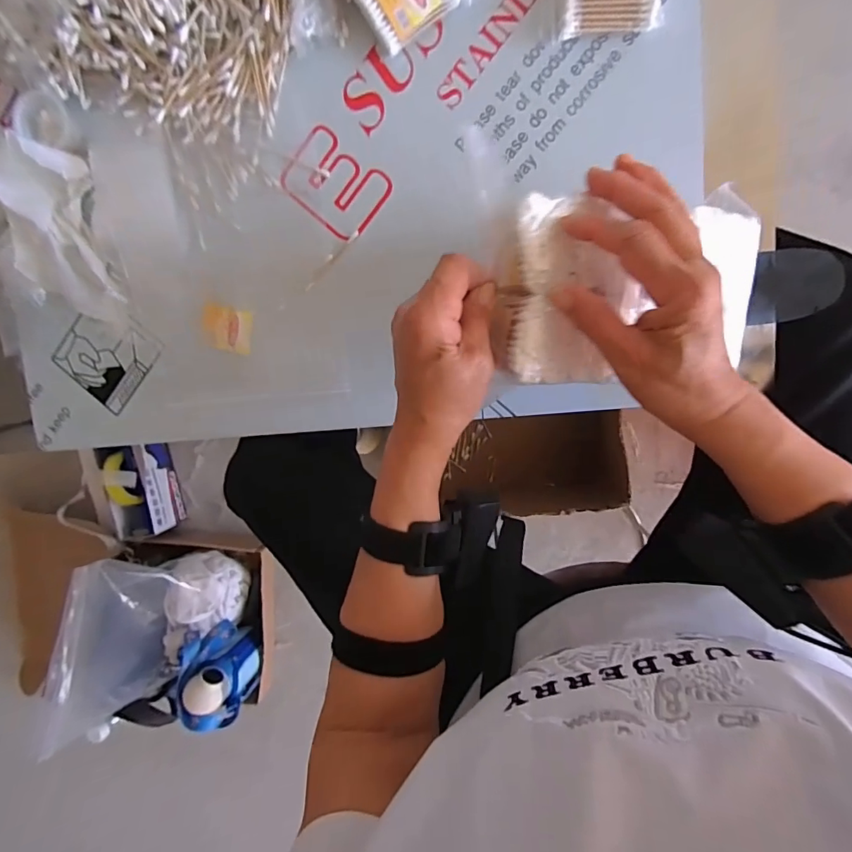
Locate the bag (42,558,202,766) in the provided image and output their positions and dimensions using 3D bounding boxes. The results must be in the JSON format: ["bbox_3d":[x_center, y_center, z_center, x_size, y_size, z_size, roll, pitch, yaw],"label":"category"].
[{"bbox_3d":[-0.502,0.362,0.793,0.084,0.206,0.311,12,98,5],"label":"bag"}]

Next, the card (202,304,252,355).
[{"bbox_3d":[-0.196,-0.096,0.472,0.048,0.005,0.040,15,98,5],"label":"card"}]

